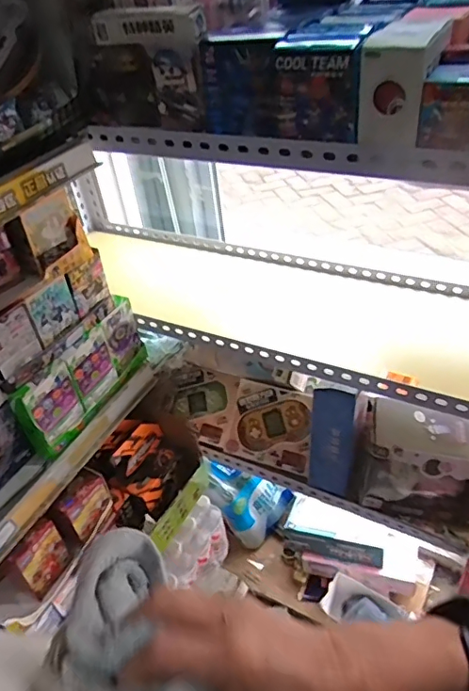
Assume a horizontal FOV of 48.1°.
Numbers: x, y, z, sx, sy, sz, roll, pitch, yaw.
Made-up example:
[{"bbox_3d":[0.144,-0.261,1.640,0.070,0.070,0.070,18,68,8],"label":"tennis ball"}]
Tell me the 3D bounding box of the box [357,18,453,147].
[{"bbox_3d":[0.162,-0.255,0.506,0.059,0.091,0.096,16,45,25],"label":"box"}]

